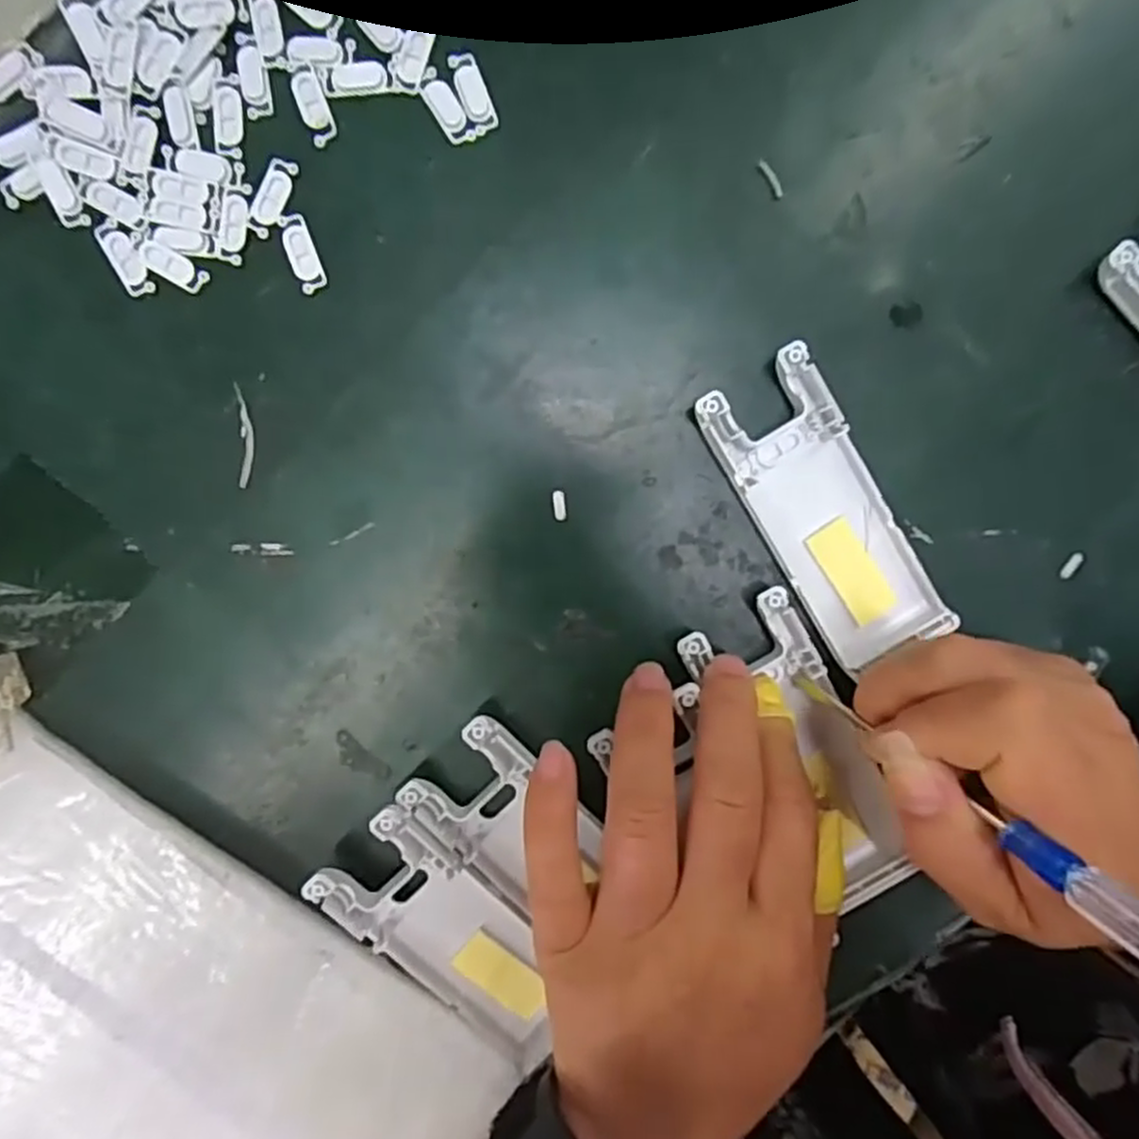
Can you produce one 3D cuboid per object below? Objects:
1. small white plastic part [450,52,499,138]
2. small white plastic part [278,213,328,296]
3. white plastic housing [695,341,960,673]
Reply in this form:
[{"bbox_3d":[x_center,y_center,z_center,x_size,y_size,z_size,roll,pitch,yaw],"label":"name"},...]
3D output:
[{"bbox_3d":[-0.030,-0.147,0.230,0.009,0.004,0.023,-20,95,0],"label":"small white plastic part"},{"bbox_3d":[-0.083,-0.098,0.231,0.009,0.004,0.024,-20,95,-1],"label":"small white plastic part"},{"bbox_3d":[0.083,-0.018,0.243,0.040,0.012,0.102,-32,95,0],"label":"white plastic housing"}]

